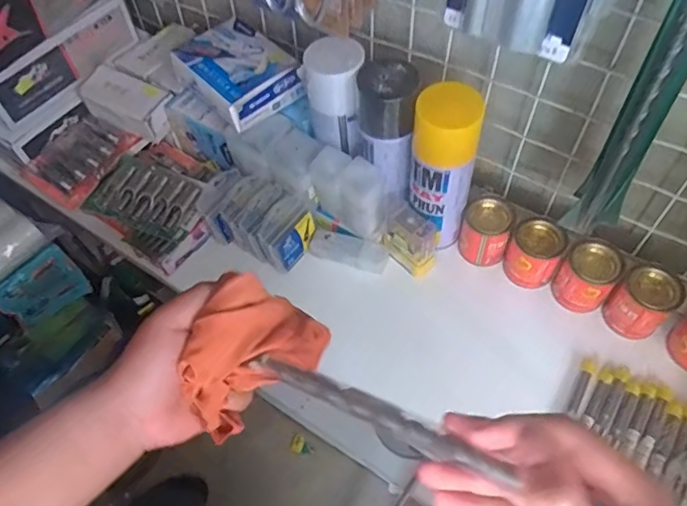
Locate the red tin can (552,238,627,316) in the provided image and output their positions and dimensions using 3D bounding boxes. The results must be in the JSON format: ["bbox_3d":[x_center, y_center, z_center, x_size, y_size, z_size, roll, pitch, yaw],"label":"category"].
[{"bbox_3d":[0.261,0.027,0.573,0.049,0.072,0.052,-1,54,2],"label":"red tin can"}]

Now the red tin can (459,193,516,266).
[{"bbox_3d":[0.163,-0.024,0.611,0.052,0.064,0.050,-1,54,2],"label":"red tin can"}]

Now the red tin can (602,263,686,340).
[{"bbox_3d":[0.310,0.053,0.554,0.050,0.068,0.051,-1,54,2],"label":"red tin can"}]

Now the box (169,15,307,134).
[{"bbox_3d":[-0.127,-0.218,0.640,0.101,0.043,0.147,-35,60,-21],"label":"box"}]

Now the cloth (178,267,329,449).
[{"bbox_3d":[-0.066,0.077,0.382,0.073,0.077,0.097,23,58,18],"label":"cloth"}]

